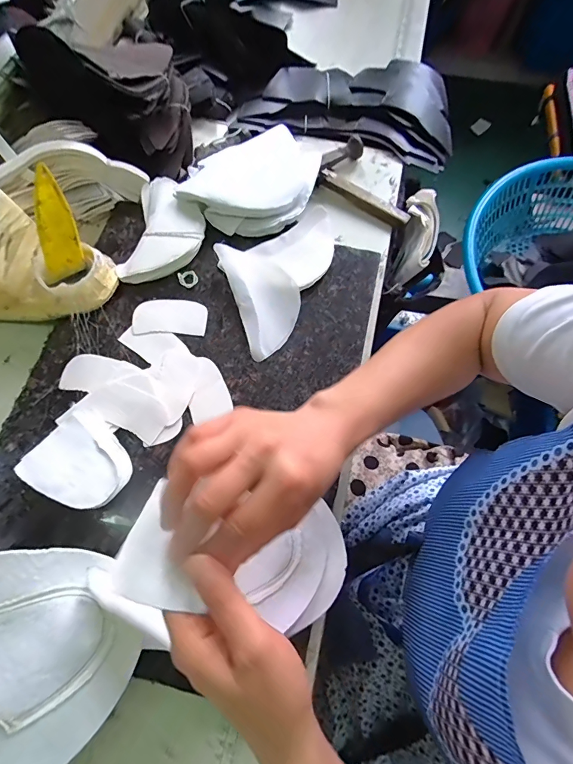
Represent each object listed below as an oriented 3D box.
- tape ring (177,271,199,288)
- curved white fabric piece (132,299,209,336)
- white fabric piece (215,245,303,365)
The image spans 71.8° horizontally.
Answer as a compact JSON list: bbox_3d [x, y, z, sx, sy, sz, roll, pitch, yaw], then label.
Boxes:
[{"bbox_3d":[-0.120,-0.127,0.484,0.023,0.011,0.019,-18,70,-9],"label":"tape ring"},{"bbox_3d":[-0.137,-0.077,0.468,0.085,0.004,0.045,1,69,-1],"label":"curved white fabric piece"},{"bbox_3d":[-0.026,-0.104,0.471,0.075,0.026,0.142,-19,71,-9],"label":"white fabric piece"}]

